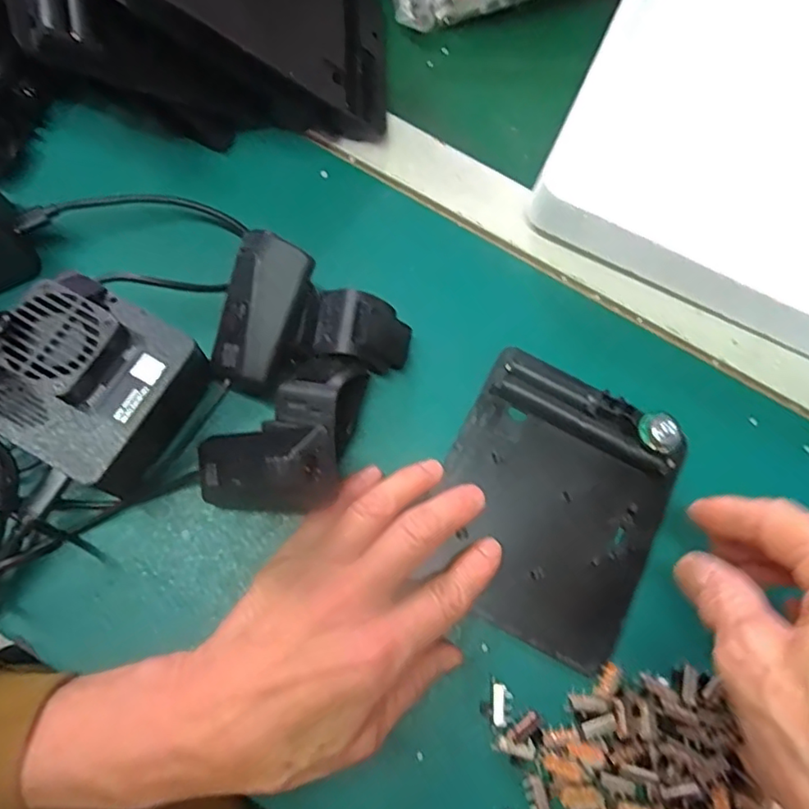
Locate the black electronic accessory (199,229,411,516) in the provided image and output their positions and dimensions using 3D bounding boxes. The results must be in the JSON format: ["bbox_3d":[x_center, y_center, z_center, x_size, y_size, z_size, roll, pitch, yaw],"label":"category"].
[{"bbox_3d":[-0.050,-0.010,0.266,0.079,0.061,0.116,16,72,0],"label":"black electronic accessory"}]

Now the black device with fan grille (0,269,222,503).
[{"bbox_3d":[-0.133,-0.007,0.264,0.081,0.060,0.077,32,73,5],"label":"black device with fan grille"}]

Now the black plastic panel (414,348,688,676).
[{"bbox_3d":[0.072,0.048,0.289,0.105,0.014,0.127,25,78,4],"label":"black plastic panel"}]

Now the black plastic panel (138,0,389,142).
[{"bbox_3d":[-0.067,-0.219,0.313,0.144,0.019,0.123,16,66,-41],"label":"black plastic panel"}]

